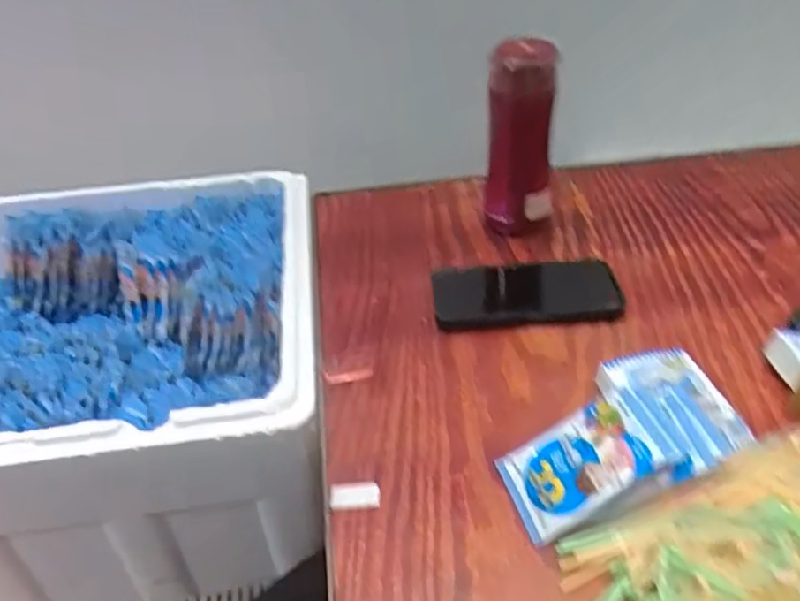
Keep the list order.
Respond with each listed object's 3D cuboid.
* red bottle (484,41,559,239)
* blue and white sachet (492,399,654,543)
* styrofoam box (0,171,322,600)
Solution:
[{"bbox_3d":[0.119,-0.154,0.668,0.063,0.193,0.054,2,37,8],"label":"red bottle"},{"bbox_3d":[0.114,0.108,0.442,0.093,0.012,0.064,-36,35,10],"label":"blue and white sachet"},{"bbox_3d":[-0.376,0.078,0.703,0.584,0.208,0.425,-6,37,-3],"label":"styrofoam box"}]

